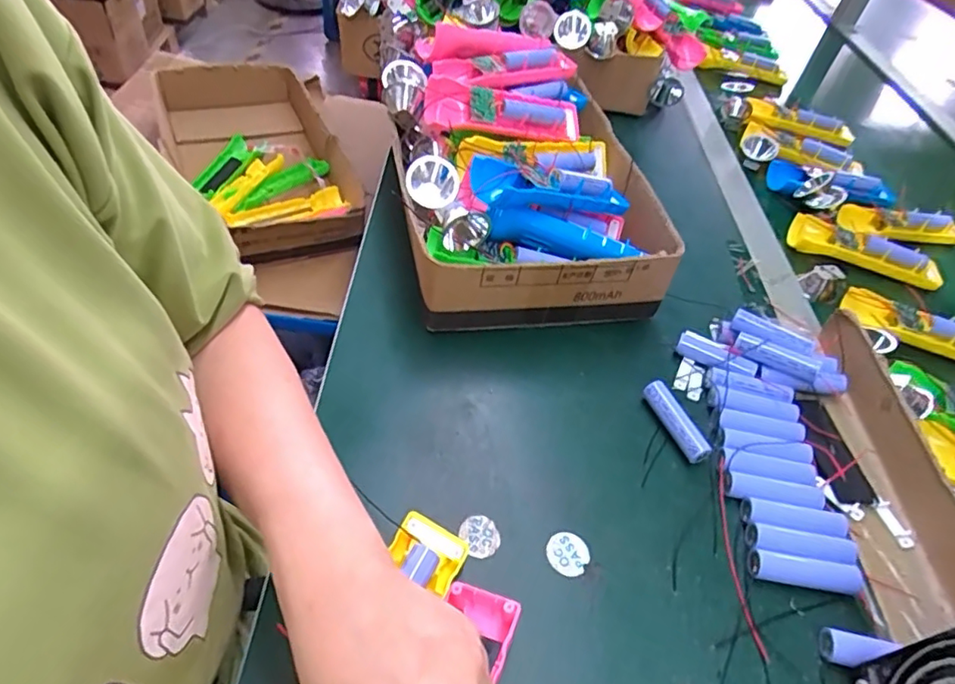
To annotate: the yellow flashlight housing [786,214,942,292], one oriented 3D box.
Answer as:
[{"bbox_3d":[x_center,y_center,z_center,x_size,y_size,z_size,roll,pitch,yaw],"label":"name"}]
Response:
[{"bbox_3d":[0.410,-0.096,0.609,0.151,0.024,0.034,27,49,14],"label":"yellow flashlight housing"}]

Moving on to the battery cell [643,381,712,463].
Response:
[{"bbox_3d":[0.147,0.059,0.430,0.017,0.021,0.064,-15,52,-23],"label":"battery cell"}]

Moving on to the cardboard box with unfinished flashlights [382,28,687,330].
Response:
[{"bbox_3d":[0.032,-0.173,0.563,0.224,0.115,0.353,-4,49,-14],"label":"cardboard box with unfinished flashlights"}]

